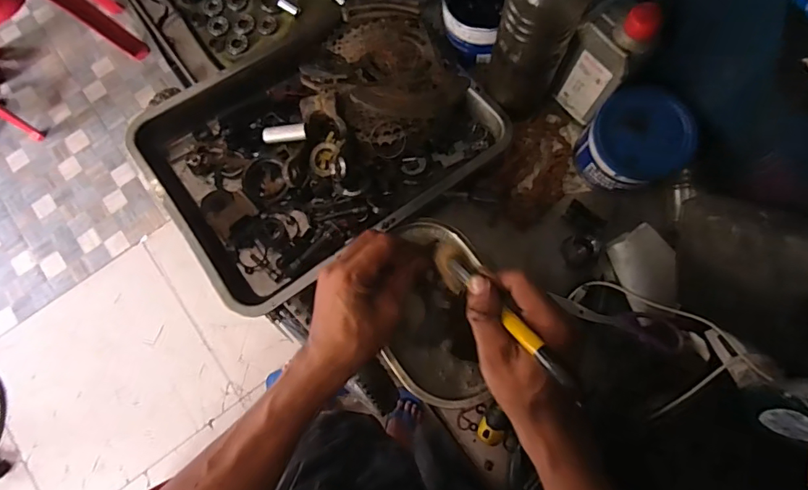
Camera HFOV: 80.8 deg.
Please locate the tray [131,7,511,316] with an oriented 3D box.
[{"bbox_3d":[-0.101,-0.131,0.585,0.389,0.080,0.292,-36,78,-6],"label":"tray"}]

